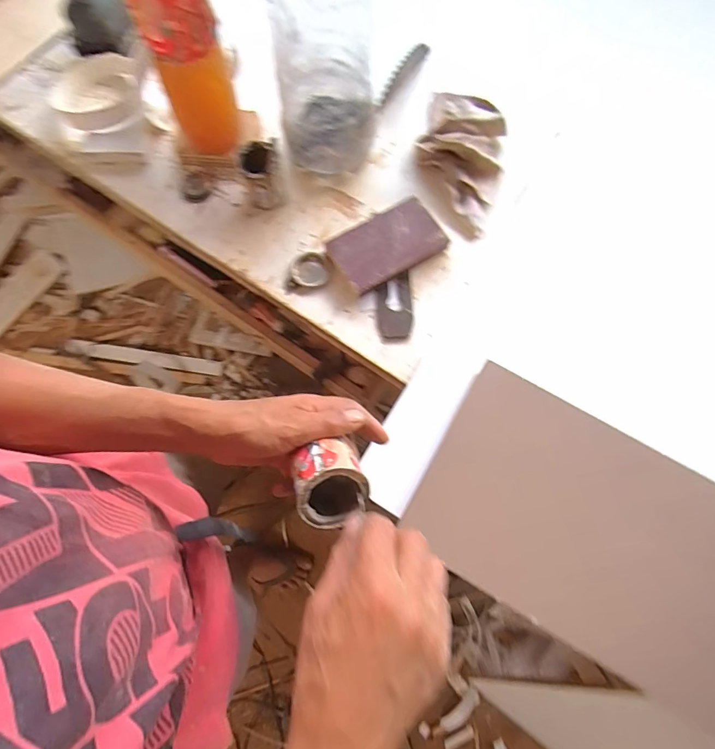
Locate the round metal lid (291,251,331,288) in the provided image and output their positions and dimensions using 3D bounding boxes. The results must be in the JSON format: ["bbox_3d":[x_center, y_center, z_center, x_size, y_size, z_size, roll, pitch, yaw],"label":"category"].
[{"bbox_3d":[-0.057,-0.131,0.509,0.047,0.010,0.048,0,73,-1],"label":"round metal lid"}]

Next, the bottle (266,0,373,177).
[{"bbox_3d":[-0.036,-0.348,0.427,0.103,0.276,0.092,-6,74,-3],"label":"bottle"}]

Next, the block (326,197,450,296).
[{"bbox_3d":[0.038,-0.159,0.510,0.134,0.020,0.078,-30,76,-10],"label":"block"}]

